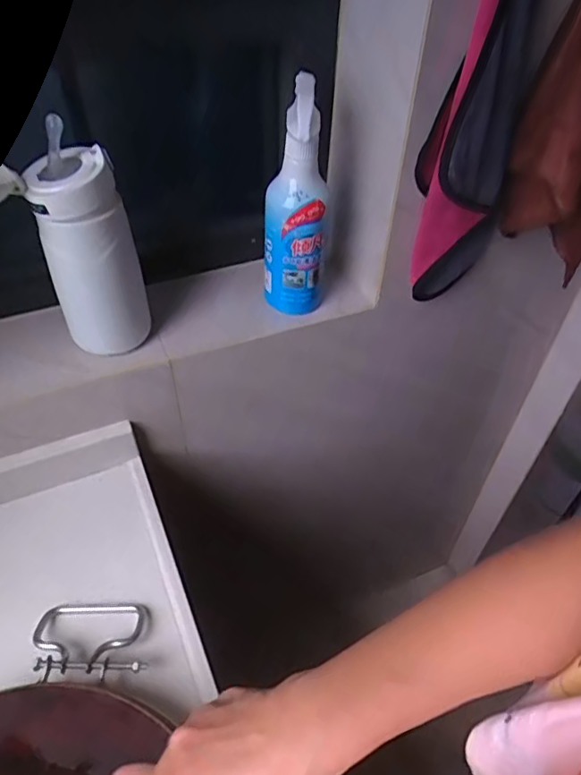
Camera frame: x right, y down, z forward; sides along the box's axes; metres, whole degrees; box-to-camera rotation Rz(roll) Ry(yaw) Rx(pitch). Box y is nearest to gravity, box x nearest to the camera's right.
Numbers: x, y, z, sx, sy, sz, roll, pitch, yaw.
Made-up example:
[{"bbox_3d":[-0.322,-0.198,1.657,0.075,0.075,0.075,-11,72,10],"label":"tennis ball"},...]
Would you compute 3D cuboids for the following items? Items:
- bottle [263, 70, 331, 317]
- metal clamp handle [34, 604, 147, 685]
[{"bbox_3d":[0.007,-0.187,0.564,0.065,0.219,0.077,4,46,0],"label":"bottle"},{"bbox_3d":[-0.173,0.214,0.473,0.095,0.022,0.074,-2,46,-5],"label":"metal clamp handle"}]

